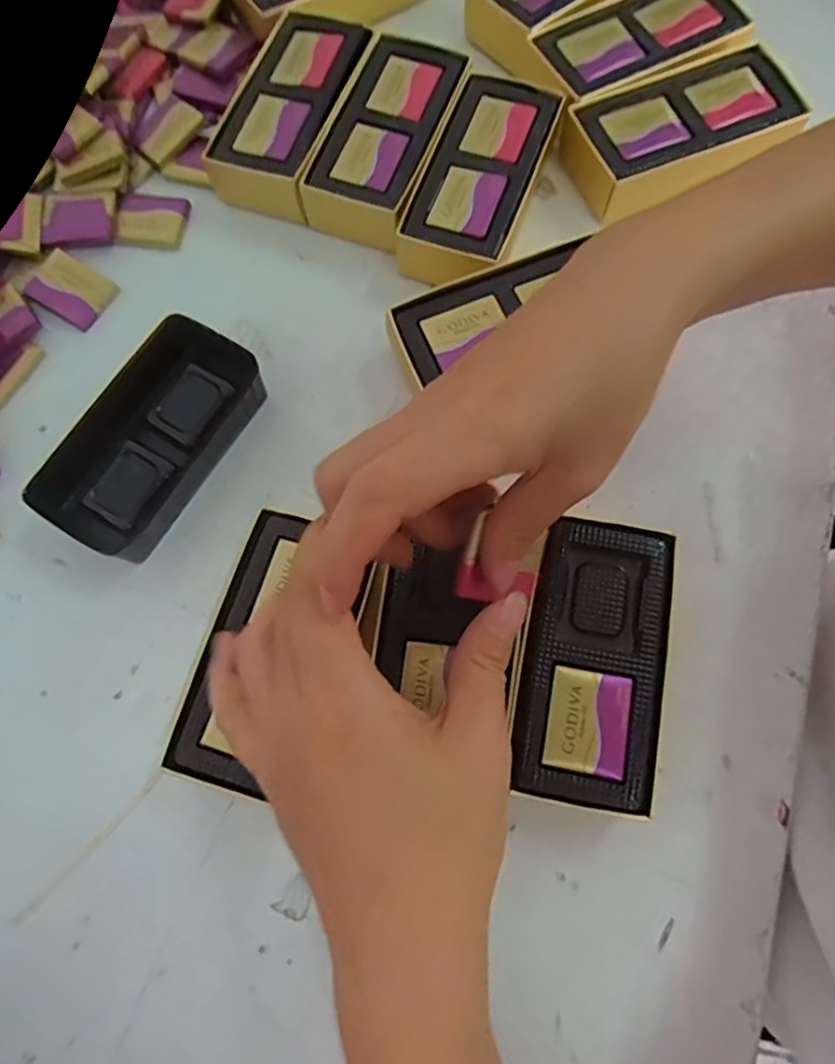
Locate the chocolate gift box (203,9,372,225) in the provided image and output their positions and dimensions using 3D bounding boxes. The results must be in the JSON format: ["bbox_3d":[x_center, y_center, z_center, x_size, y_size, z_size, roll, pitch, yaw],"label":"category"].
[{"bbox_3d":[-0.072,-0.234,0.356,0.056,0.030,0.120,17,76,6],"label":"chocolate gift box"}]

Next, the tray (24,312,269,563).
[{"bbox_3d":[-0.128,-0.047,0.308,0.058,0.024,0.118,33,78,9],"label":"tray"}]

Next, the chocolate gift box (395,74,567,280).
[{"bbox_3d":[0.032,-0.184,0.337,0.057,0.029,0.123,21,76,7],"label":"chocolate gift box"}]

